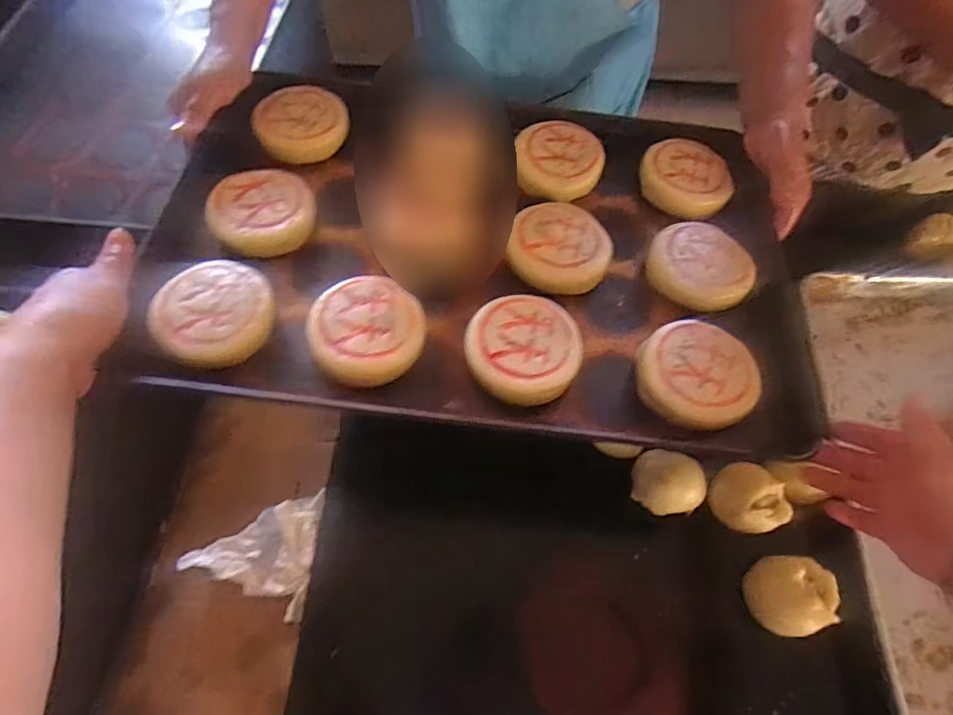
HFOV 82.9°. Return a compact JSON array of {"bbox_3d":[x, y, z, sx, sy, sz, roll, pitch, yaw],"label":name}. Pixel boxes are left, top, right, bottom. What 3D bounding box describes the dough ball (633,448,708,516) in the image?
[{"bbox_3d":[0.212,0.138,0.596,0.069,0.049,0.063,2,62,2],"label":"dough ball"}]

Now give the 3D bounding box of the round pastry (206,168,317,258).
[{"bbox_3d":[-0.206,-0.143,0.526,0.096,0.036,0.090,-1,62,1],"label":"round pastry"}]

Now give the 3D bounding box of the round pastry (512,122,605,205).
[{"bbox_3d":[0.091,-0.218,0.585,0.093,0.027,0.102,-1,62,1],"label":"round pastry"}]

